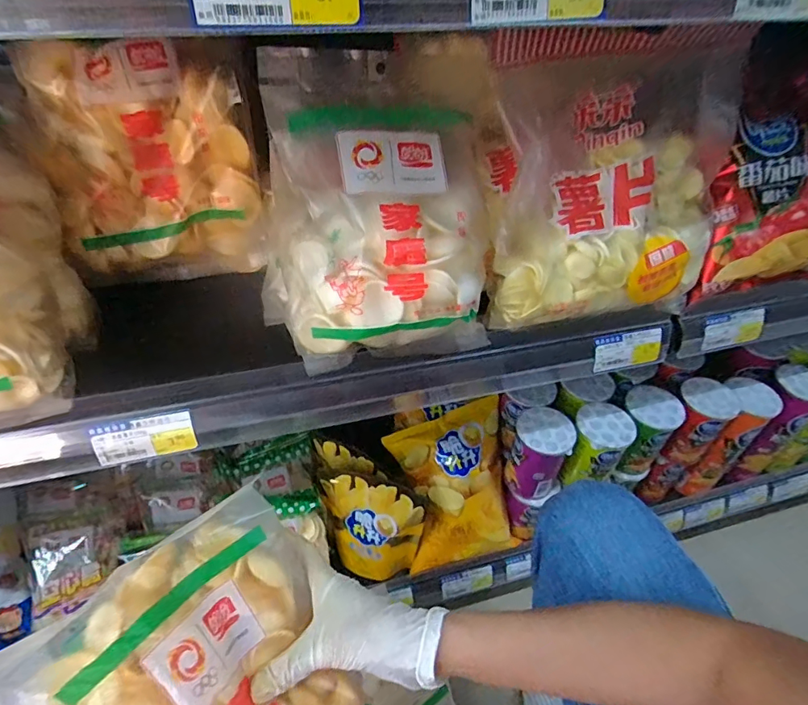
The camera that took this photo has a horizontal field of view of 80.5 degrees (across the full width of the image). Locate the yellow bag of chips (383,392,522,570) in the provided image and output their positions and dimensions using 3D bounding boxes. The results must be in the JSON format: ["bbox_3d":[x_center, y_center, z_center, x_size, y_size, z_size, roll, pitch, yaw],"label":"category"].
[{"bbox_3d":[0.071,0.178,0.629,0.157,0.203,0.050,-13,0,-9],"label":"yellow bag of chips"}]

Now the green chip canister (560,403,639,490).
[{"bbox_3d":[0.247,0.122,0.616,0.065,0.106,0.066,26,48,23],"label":"green chip canister"}]

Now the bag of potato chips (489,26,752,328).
[{"bbox_3d":[0.180,-0.136,0.420,0.215,0.188,0.103,-9,44,-11],"label":"bag of potato chips"}]

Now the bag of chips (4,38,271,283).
[{"bbox_3d":[-0.221,-0.161,0.432,0.167,0.191,0.066,-11,45,-14],"label":"bag of chips"}]

